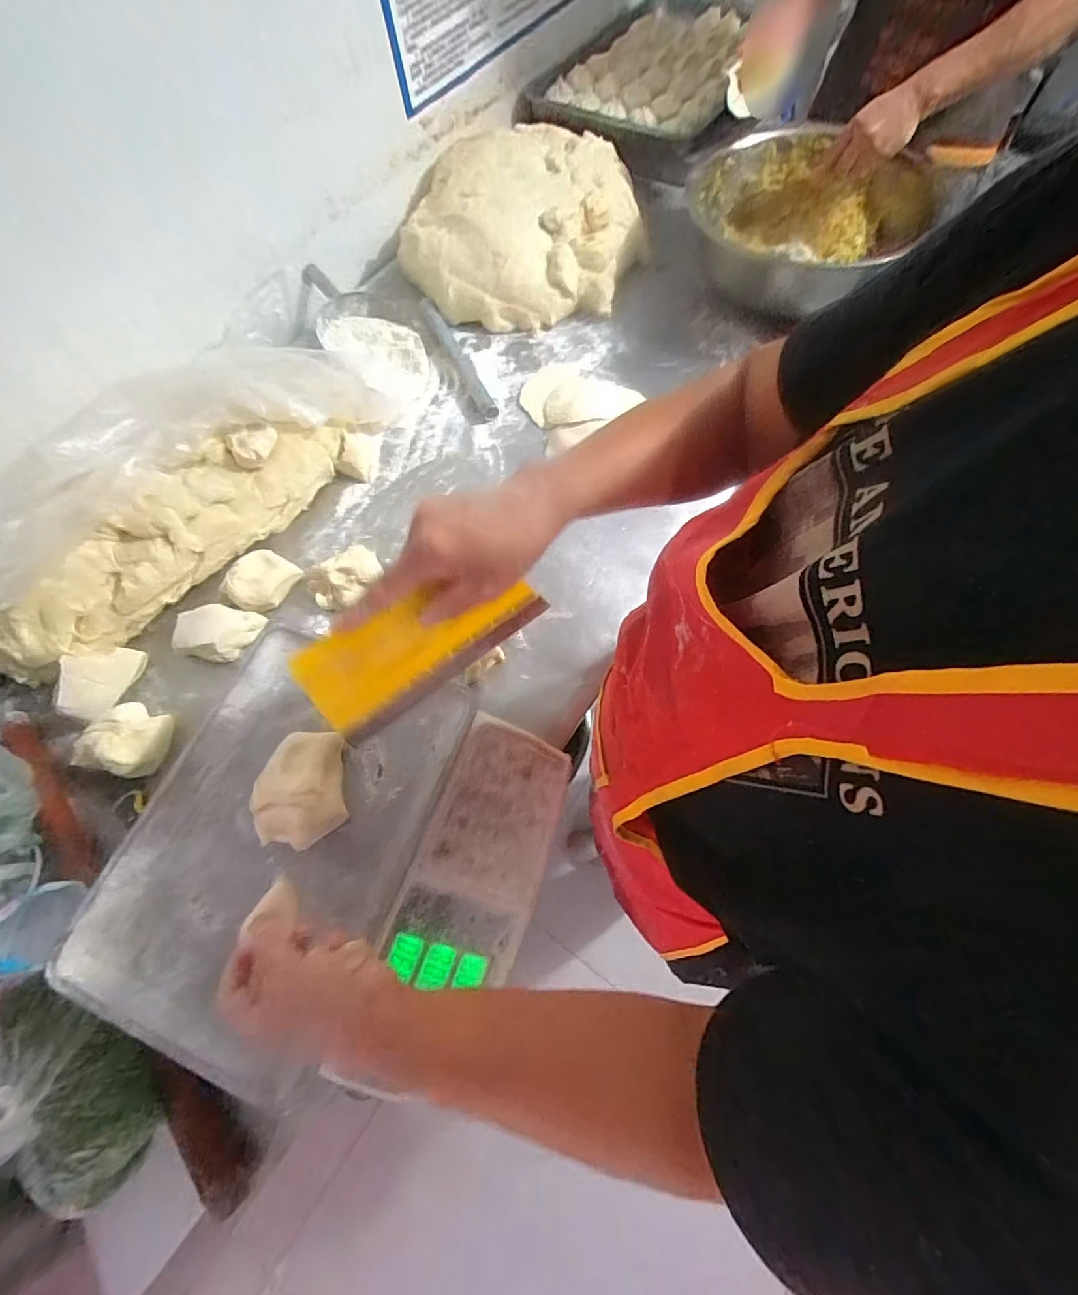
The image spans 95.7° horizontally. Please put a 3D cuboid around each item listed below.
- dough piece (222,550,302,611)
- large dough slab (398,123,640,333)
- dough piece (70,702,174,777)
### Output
[{"bbox_3d":[-0.355,-0.087,0.624,0.059,0.043,0.083,25,70,13],"label":"dough piece"},{"bbox_3d":[-0.028,-0.740,0.846,0.398,0.108,0.412,5,67,5],"label":"large dough slab"},{"bbox_3d":[-0.466,0.101,0.550,0.079,0.041,0.077,-1,66,2],"label":"dough piece"}]

